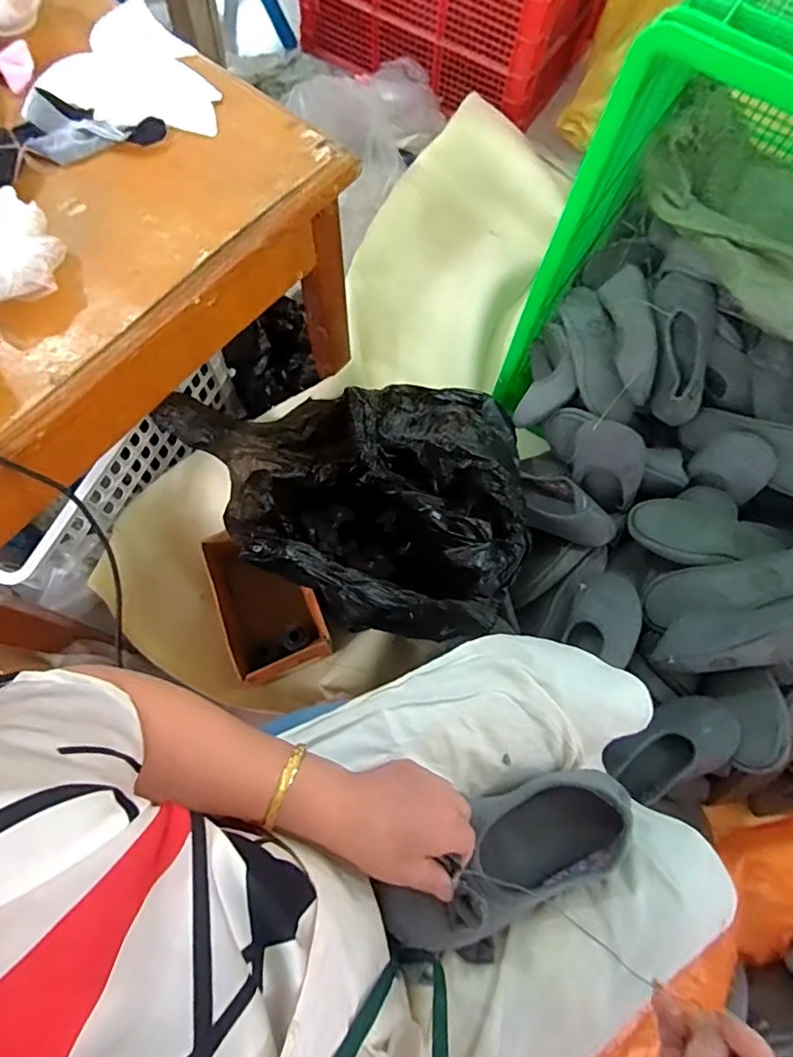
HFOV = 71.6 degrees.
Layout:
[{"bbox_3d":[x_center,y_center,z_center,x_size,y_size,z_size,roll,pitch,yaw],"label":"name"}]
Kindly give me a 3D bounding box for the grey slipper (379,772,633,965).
[{"bbox_3d":[0.104,0.285,0.471,0.234,0.076,0.100,-19,73,-22],"label":"grey slipper"}]

